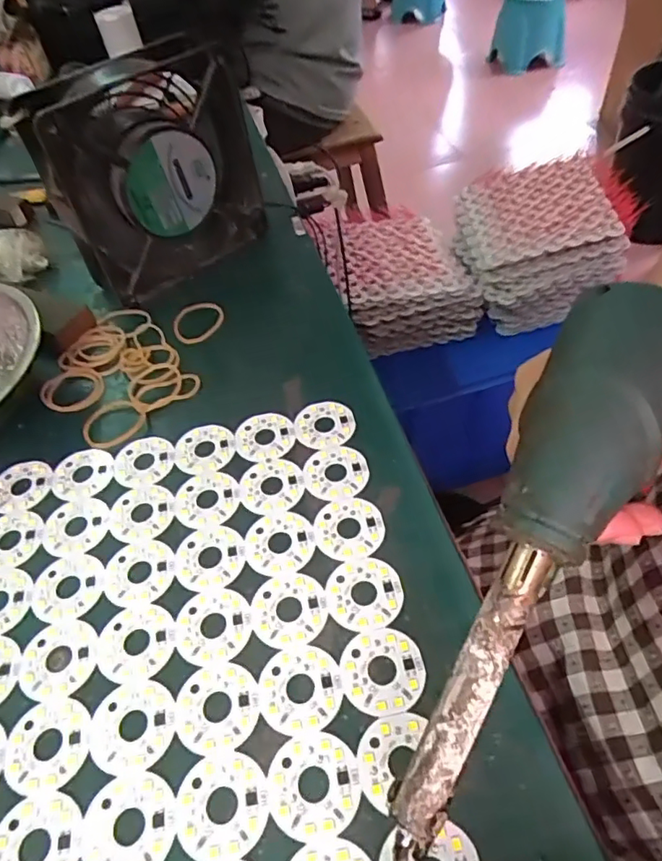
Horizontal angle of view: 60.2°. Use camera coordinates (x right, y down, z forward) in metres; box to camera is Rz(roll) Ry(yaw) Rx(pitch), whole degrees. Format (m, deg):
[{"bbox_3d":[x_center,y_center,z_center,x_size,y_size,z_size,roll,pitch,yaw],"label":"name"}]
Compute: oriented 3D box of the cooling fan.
[{"bbox_3d":[-0.106,-0.160,0.358,0.132,0.119,0.047,-37,56,-23],"label":"cooling fan"}]

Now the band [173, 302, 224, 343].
[{"bbox_3d":[-0.082,-0.069,0.354,0.032,0.004,0.033,-23,52,-13],"label":"band"}]

